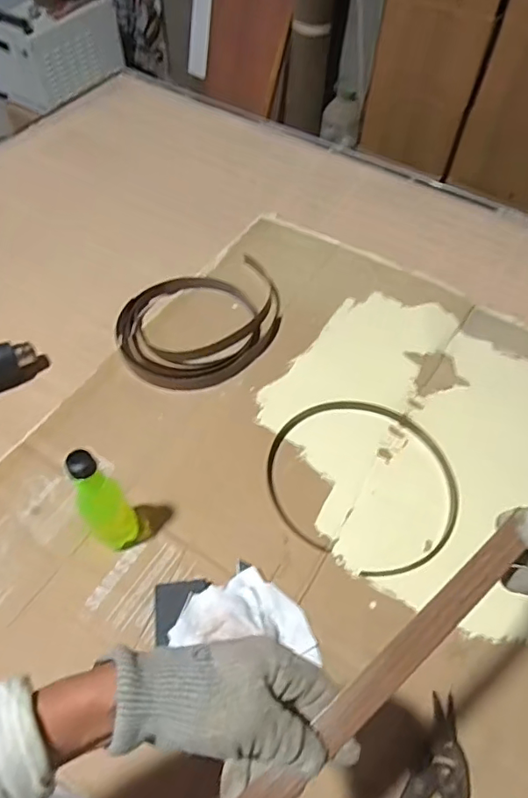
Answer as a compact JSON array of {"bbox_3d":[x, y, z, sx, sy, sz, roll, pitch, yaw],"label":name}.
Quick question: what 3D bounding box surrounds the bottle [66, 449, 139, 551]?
[{"bbox_3d":[-0.191,0.133,0.666,0.055,0.200,0.059,-26,61,-16],"label":"bottle"}]

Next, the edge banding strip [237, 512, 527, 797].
[{"bbox_3d":[0.032,0.226,0.359,0.401,0.044,0.027,-42,66,-6],"label":"edge banding strip"}]

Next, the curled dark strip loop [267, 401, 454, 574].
[{"bbox_3d":[0.146,0.113,0.803,0.268,0.009,0.247,0,57,0],"label":"curled dark strip loop"}]

